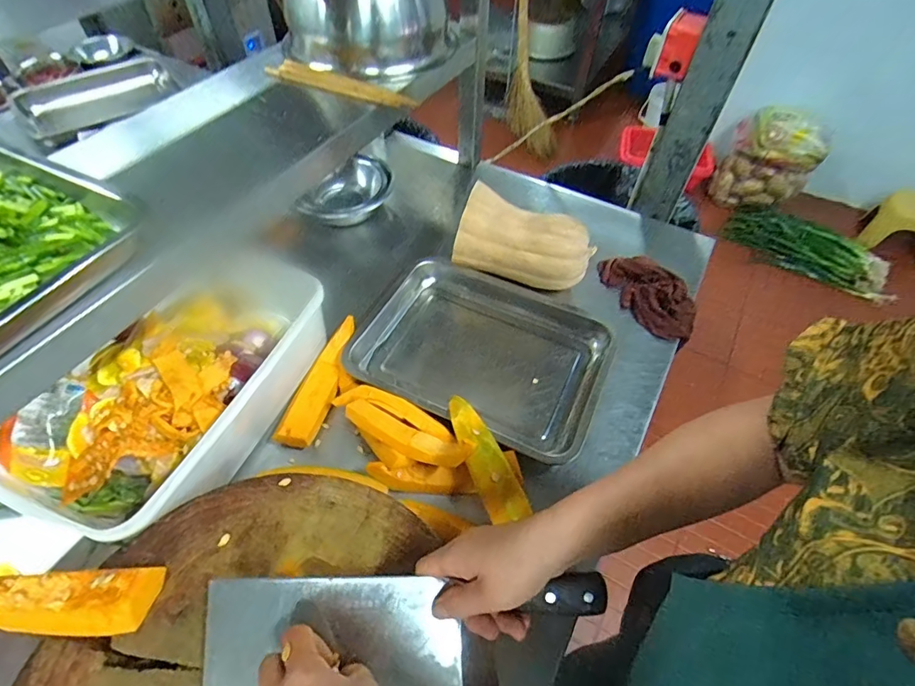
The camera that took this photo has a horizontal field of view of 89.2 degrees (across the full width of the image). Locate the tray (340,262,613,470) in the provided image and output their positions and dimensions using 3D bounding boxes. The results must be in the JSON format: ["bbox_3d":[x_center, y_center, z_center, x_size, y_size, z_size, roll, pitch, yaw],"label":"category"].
[{"bbox_3d":[0.033,0.014,0.695,0.353,0.056,0.267,20,56,16],"label":"tray"}]

